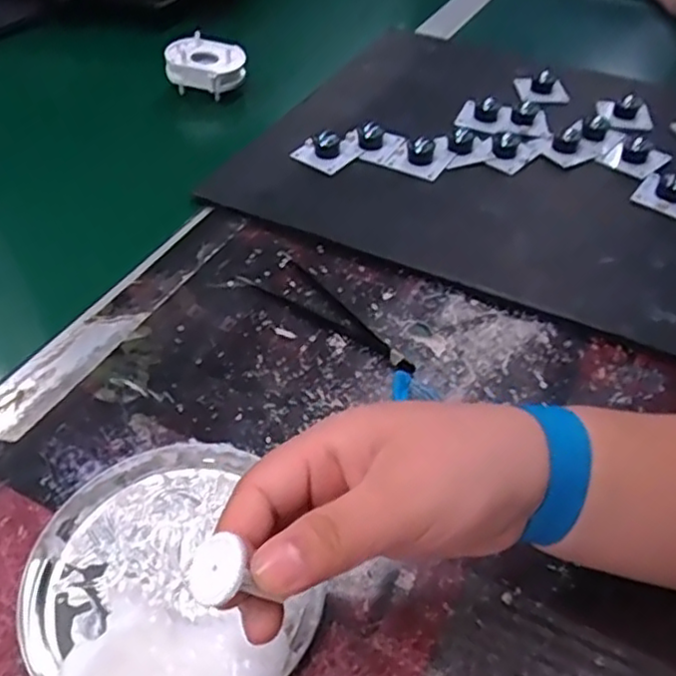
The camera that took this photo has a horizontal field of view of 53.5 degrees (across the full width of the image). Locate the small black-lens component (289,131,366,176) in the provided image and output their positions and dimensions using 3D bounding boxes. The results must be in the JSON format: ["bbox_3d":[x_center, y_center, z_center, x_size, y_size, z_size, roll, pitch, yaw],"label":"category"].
[{"bbox_3d":[-0.007,-0.154,0.535,0.043,0.022,0.044,37,55,28],"label":"small black-lens component"}]

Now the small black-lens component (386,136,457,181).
[{"bbox_3d":[0.066,-0.148,0.528,0.044,0.021,0.047,22,50,17],"label":"small black-lens component"}]

